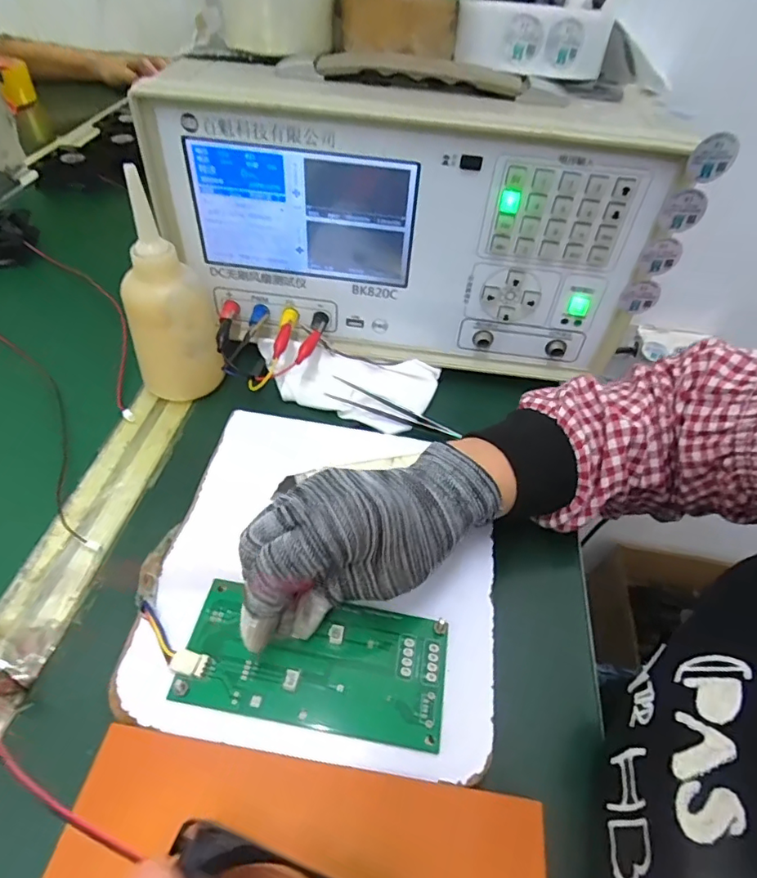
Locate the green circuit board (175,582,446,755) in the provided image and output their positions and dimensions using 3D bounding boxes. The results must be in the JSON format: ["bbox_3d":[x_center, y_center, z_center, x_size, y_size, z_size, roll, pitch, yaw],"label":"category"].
[{"bbox_3d":[-0.032,0.115,0.274,0.134,0.007,0.066,7,50,0],"label":"green circuit board"}]

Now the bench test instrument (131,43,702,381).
[{"bbox_3d":[0.022,-0.166,0.404,0.354,0.181,0.109,7,50,2],"label":"bench test instrument"}]

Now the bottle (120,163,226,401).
[{"bbox_3d":[-0.154,-0.100,0.381,0.062,0.150,0.061,-13,52,-15],"label":"bottle"}]

